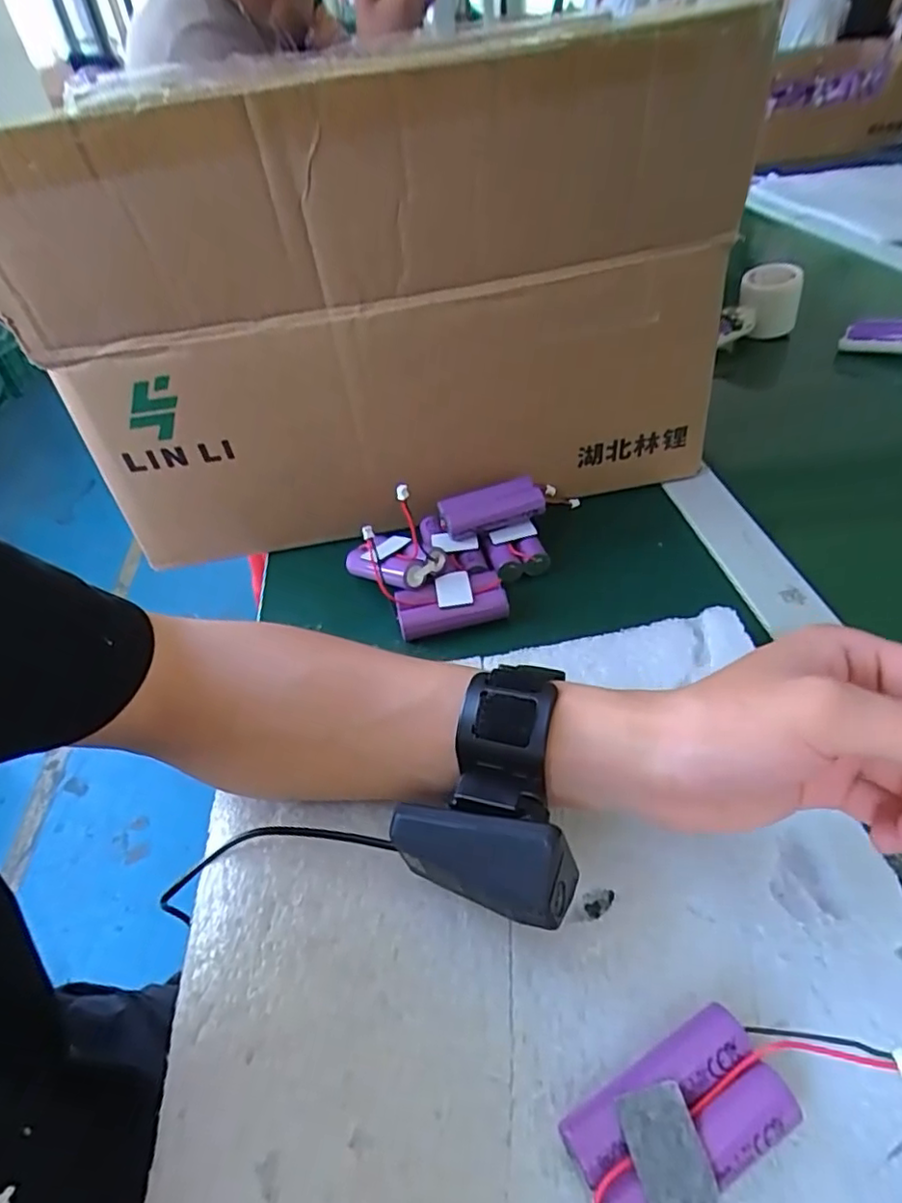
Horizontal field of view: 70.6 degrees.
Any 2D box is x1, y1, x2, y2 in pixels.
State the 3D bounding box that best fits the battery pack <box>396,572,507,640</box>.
[{"bbox_3d":[0.000,-0.001,0.393,0.065,0.020,0.036,-9,42,-3],"label":"battery pack"}]

